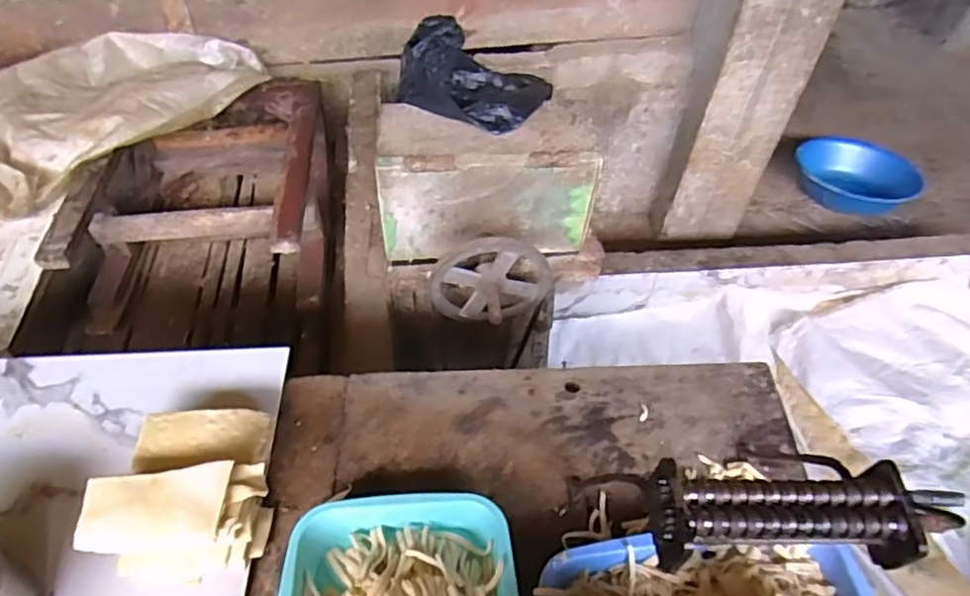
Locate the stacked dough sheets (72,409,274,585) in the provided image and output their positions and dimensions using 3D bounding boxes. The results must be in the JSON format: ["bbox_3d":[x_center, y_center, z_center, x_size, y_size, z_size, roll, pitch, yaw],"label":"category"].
[{"bbox_3d":[-0.295,0.189,0.662,0.150,0.100,0.165,7,50,3],"label":"stacked dough sheets"}]

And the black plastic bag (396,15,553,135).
[{"bbox_3d":[-0.018,-0.360,1.034,0.233,0.089,0.175,16,51,10],"label":"black plastic bag"}]

